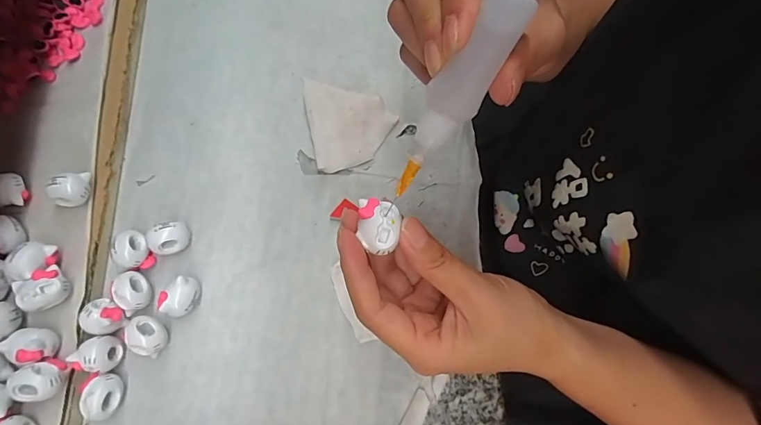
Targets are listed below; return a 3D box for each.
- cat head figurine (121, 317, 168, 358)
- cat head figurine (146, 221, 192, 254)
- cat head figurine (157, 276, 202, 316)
[{"bbox_3d":[-0.146,0.076,0.256,0.021,0.018,0.028,-30,76,-9],"label":"cat head figurine"},{"bbox_3d":[-0.140,0.017,0.273,0.023,0.020,0.018,-17,75,-6],"label":"cat head figurine"},{"bbox_3d":[-0.127,0.053,0.262,0.017,0.021,0.024,36,77,9],"label":"cat head figurine"}]

